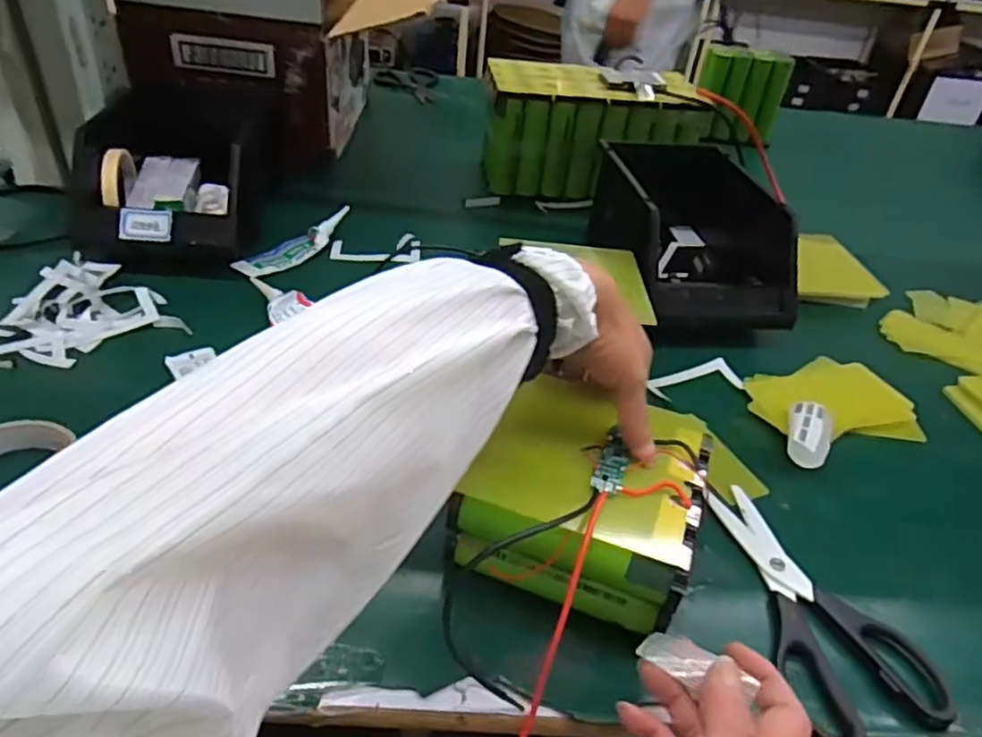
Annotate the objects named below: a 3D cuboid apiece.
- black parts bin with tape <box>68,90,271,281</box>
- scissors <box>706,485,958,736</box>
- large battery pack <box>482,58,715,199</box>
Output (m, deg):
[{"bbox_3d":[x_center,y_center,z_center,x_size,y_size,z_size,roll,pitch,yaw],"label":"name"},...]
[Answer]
[{"bbox_3d":[-0.341,-0.203,0.725,0.170,0.108,0.214,1,39,-6],"label":"black parts bin with tape"},{"bbox_3d":[0.216,0.149,0.444,0.090,0.011,0.181,-2,40,-10],"label":"scissors"},{"bbox_3d":[0.134,-0.318,0.907,0.280,0.141,0.096,4,39,-3],"label":"large battery pack"}]

